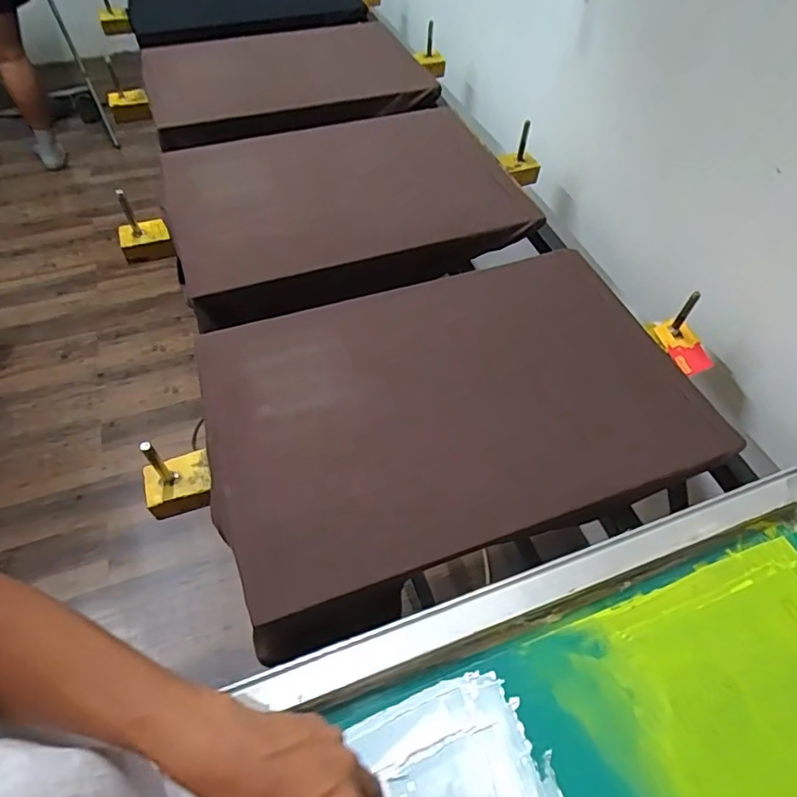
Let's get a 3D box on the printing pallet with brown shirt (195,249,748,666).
[{"bbox_3d":[0.057,0.004,0.688,0.587,0.063,0.419,-21,64,-13],"label":"printing pallet with brown shirt"}]

